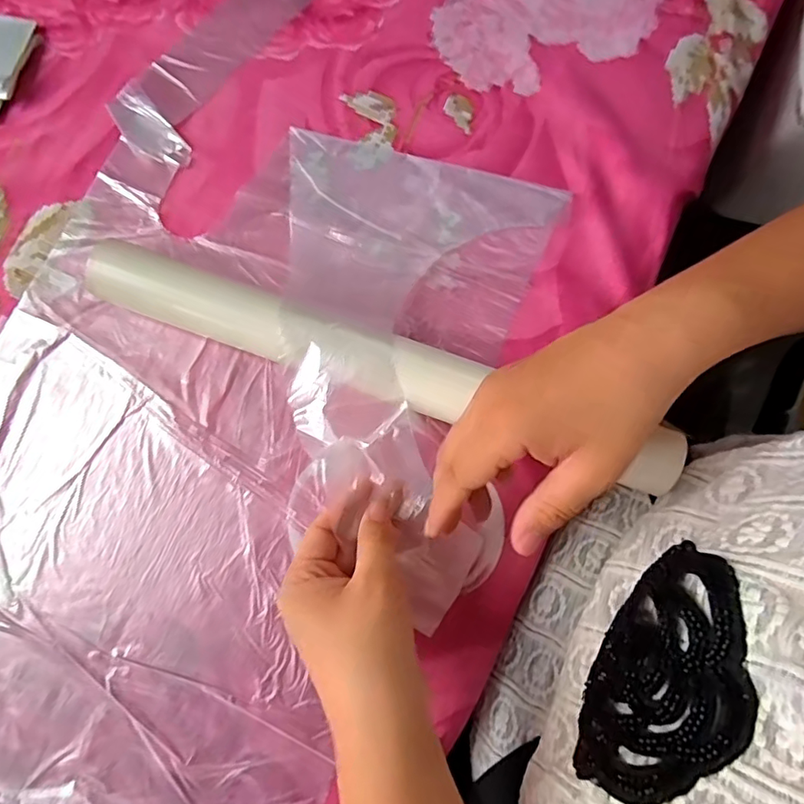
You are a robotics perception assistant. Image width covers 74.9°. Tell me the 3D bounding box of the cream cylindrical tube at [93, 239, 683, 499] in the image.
[{"bbox_3d":[-0.012,-0.024,0.316,0.367,0.036,0.043,20,80,4],"label":"cream cylindrical tube"}]

